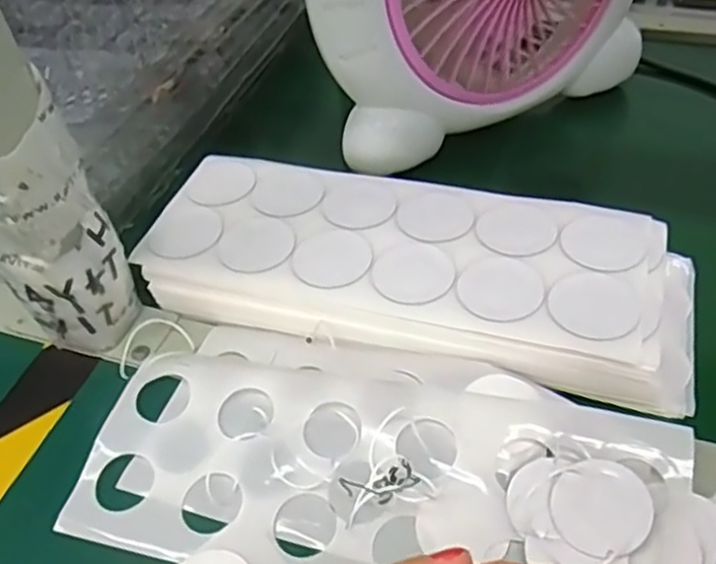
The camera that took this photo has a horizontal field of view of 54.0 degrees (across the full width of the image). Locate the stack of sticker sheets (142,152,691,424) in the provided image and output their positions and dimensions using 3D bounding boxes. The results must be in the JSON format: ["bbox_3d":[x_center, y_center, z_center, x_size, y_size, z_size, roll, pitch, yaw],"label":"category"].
[{"bbox_3d":[0.031,-0.008,0.394,0.303,0.029,0.111,10,48,16],"label":"stack of sticker sheets"}]

